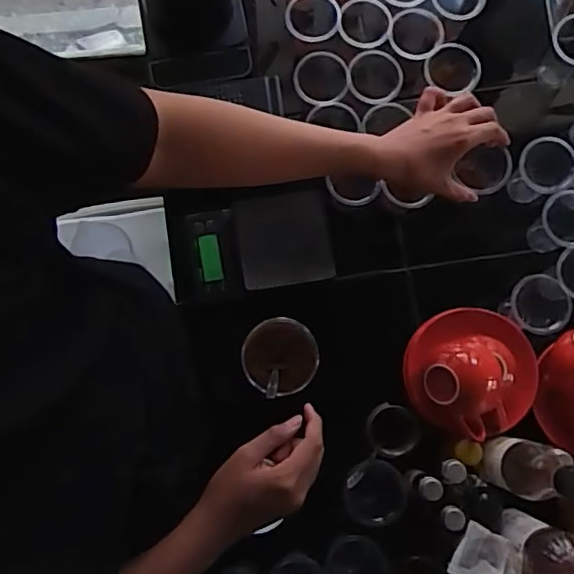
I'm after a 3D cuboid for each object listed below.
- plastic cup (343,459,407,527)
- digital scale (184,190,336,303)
[{"bbox_3d":[0.107,0.248,0.719,0.064,0.098,0.073,18,80,3],"label":"plastic cup"},{"bbox_3d":[-0.042,-0.057,0.803,0.201,0.041,0.129,-9,80,-2],"label":"digital scale"}]

